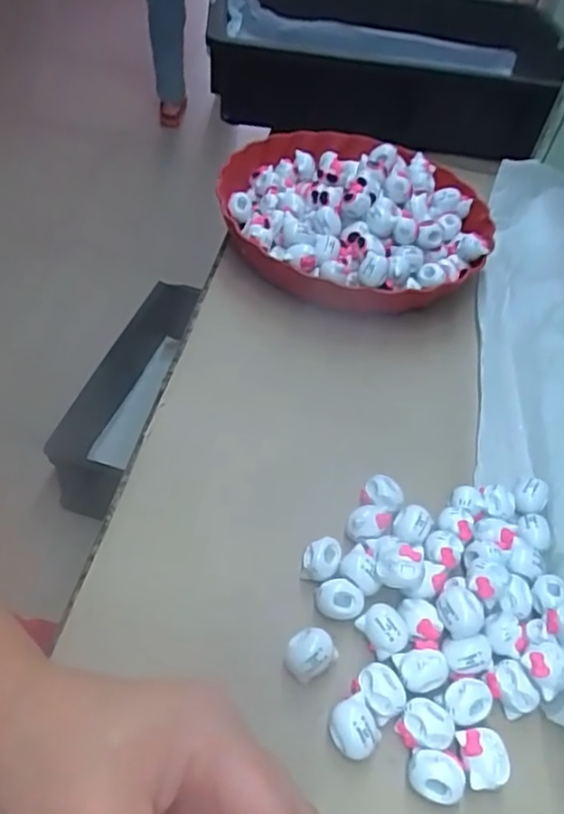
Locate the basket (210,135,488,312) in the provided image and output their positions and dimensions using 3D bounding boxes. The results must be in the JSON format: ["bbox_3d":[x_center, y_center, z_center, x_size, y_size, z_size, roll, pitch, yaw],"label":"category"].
[{"bbox_3d":[0.067,-0.179,0.571,0.238,0.077,0.241,10,48,-1],"label":"basket"}]

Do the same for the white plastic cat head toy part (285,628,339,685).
[{"bbox_3d":[0.014,0.129,0.330,0.025,0.020,0.021,-33,61,-32],"label":"white plastic cat head toy part"}]

